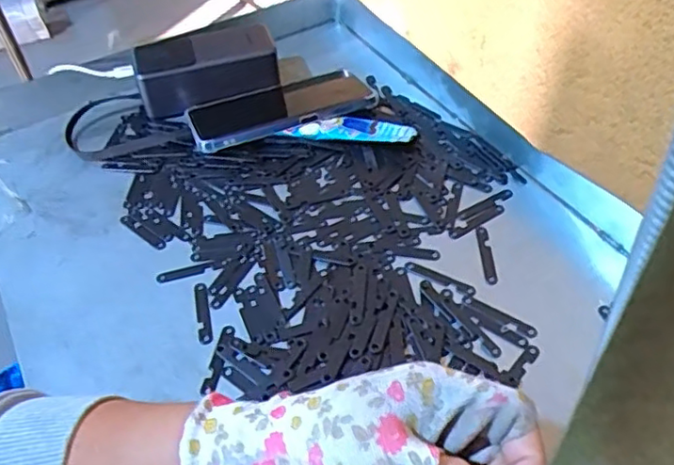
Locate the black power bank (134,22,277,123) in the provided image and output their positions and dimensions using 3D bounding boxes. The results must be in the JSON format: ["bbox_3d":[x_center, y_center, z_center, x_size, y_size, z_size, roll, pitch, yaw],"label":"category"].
[{"bbox_3d":[-0.122,-0.154,0.593,0.125,0.055,0.049,-16,47,-9],"label":"black power bank"}]

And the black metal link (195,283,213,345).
[{"bbox_3d":[-0.092,0.055,0.434,0.009,0.004,0.050,-12,47,-6],"label":"black metal link"}]

